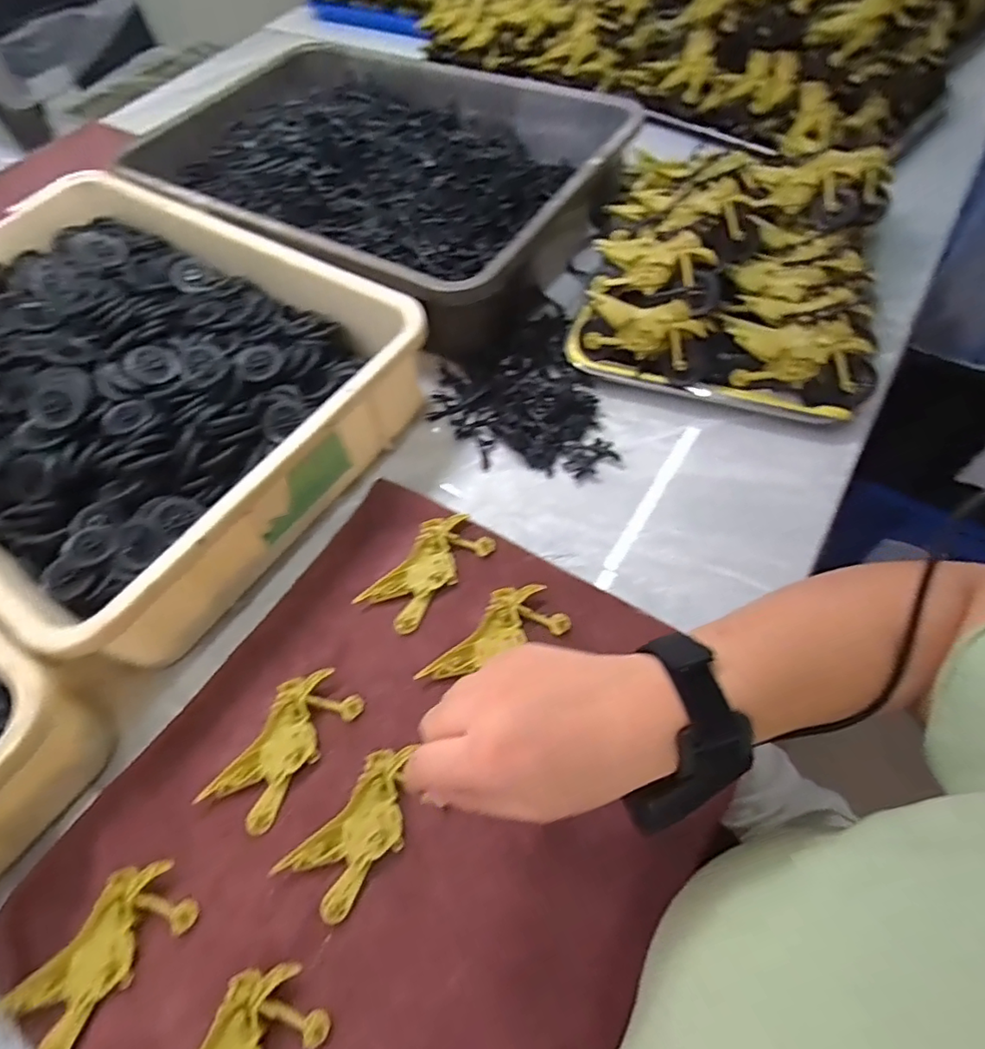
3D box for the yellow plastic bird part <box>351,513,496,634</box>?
[{"bbox_3d":[-0.050,0.034,0.435,0.051,0.006,0.100,37,69,24],"label":"yellow plastic bird part"}]

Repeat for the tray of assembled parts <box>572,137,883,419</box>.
[{"bbox_3d":[0.228,-0.264,0.536,0.261,0.071,0.315,15,62,14],"label":"tray of assembled parts"}]

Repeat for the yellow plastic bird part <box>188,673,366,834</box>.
[{"bbox_3d":[-0.138,0.145,0.376,0.052,0.007,0.101,31,67,21],"label":"yellow plastic bird part"}]

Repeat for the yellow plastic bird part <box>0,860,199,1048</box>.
[{"bbox_3d":[-0.225,0.248,0.325,0.051,0.013,0.101,36,69,23],"label":"yellow plastic bird part"}]

